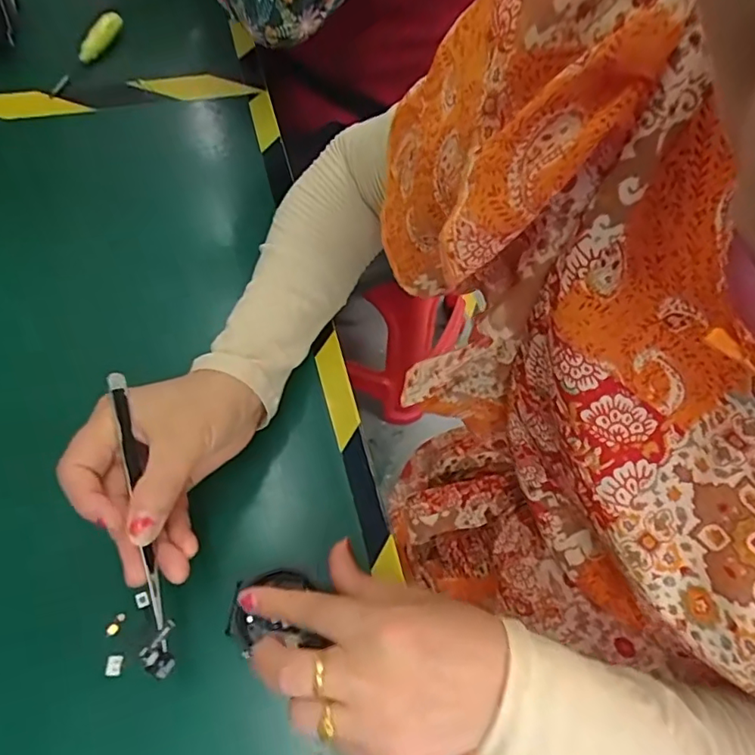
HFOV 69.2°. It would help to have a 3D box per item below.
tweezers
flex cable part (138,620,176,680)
[{"bbox_3d":[-0.117,0.056,0.267,0.008,0.005,0.124,-14,74,-12],"label":"tweezers"},{"bbox_3d":[-0.097,0.125,0.250,0.016,0.004,0.020,48,59,-6],"label":"flex cable part"}]

